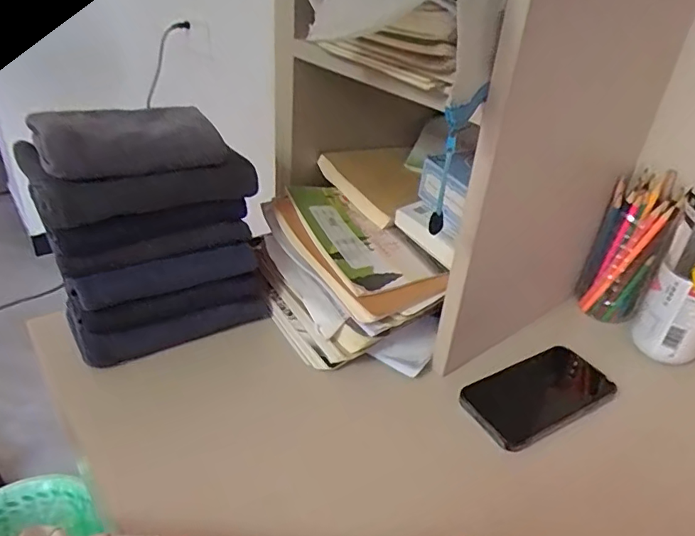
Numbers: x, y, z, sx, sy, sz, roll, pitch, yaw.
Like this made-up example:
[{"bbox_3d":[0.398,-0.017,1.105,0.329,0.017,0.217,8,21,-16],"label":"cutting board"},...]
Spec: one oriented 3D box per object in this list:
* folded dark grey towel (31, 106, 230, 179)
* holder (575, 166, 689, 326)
[{"bbox_3d":[-0.189,-0.117,0.469,0.154,0.037,0.093,-18,39,-31],"label":"folded dark grey towel"},{"bbox_3d":[0.310,-0.018,0.578,0.070,0.164,0.072,21,36,24],"label":"holder"}]

